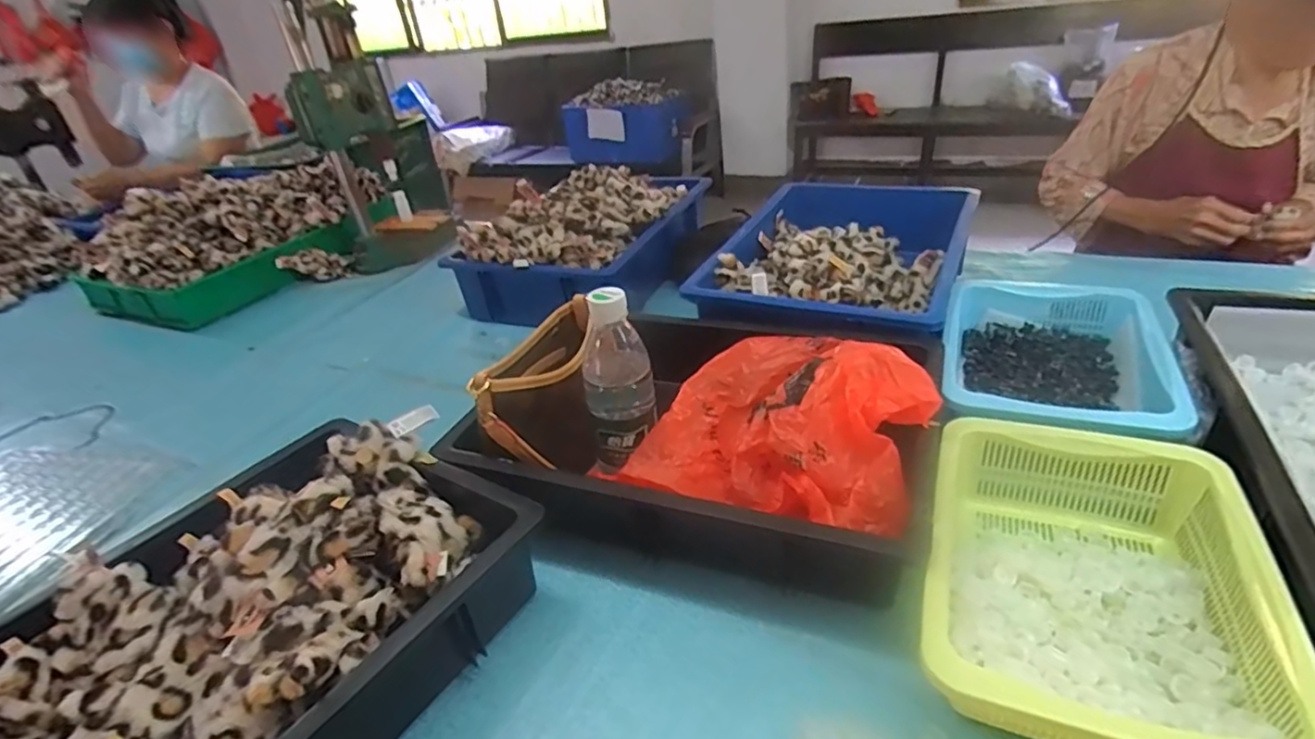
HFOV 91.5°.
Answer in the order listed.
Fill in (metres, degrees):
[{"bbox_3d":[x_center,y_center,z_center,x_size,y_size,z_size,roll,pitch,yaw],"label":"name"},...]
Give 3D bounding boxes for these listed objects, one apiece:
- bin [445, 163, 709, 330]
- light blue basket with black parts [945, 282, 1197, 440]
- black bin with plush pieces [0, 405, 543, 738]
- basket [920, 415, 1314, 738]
[{"bbox_3d":[-0.120,-0.250,1.132,0.292,0.129,0.437,7,34,22],"label":"bin"},{"bbox_3d":[0.428,-0.013,0.706,0.204,0.070,0.297,7,35,23],"label":"light blue basket with black parts"},{"bbox_3d":[-0.318,0.208,0.451,0.285,0.107,0.436,14,37,31],"label":"black bin with plush pieces"},{"bbox_3d":[0.312,0.149,0.476,0.197,0.075,0.276,8,35,24],"label":"basket"}]

